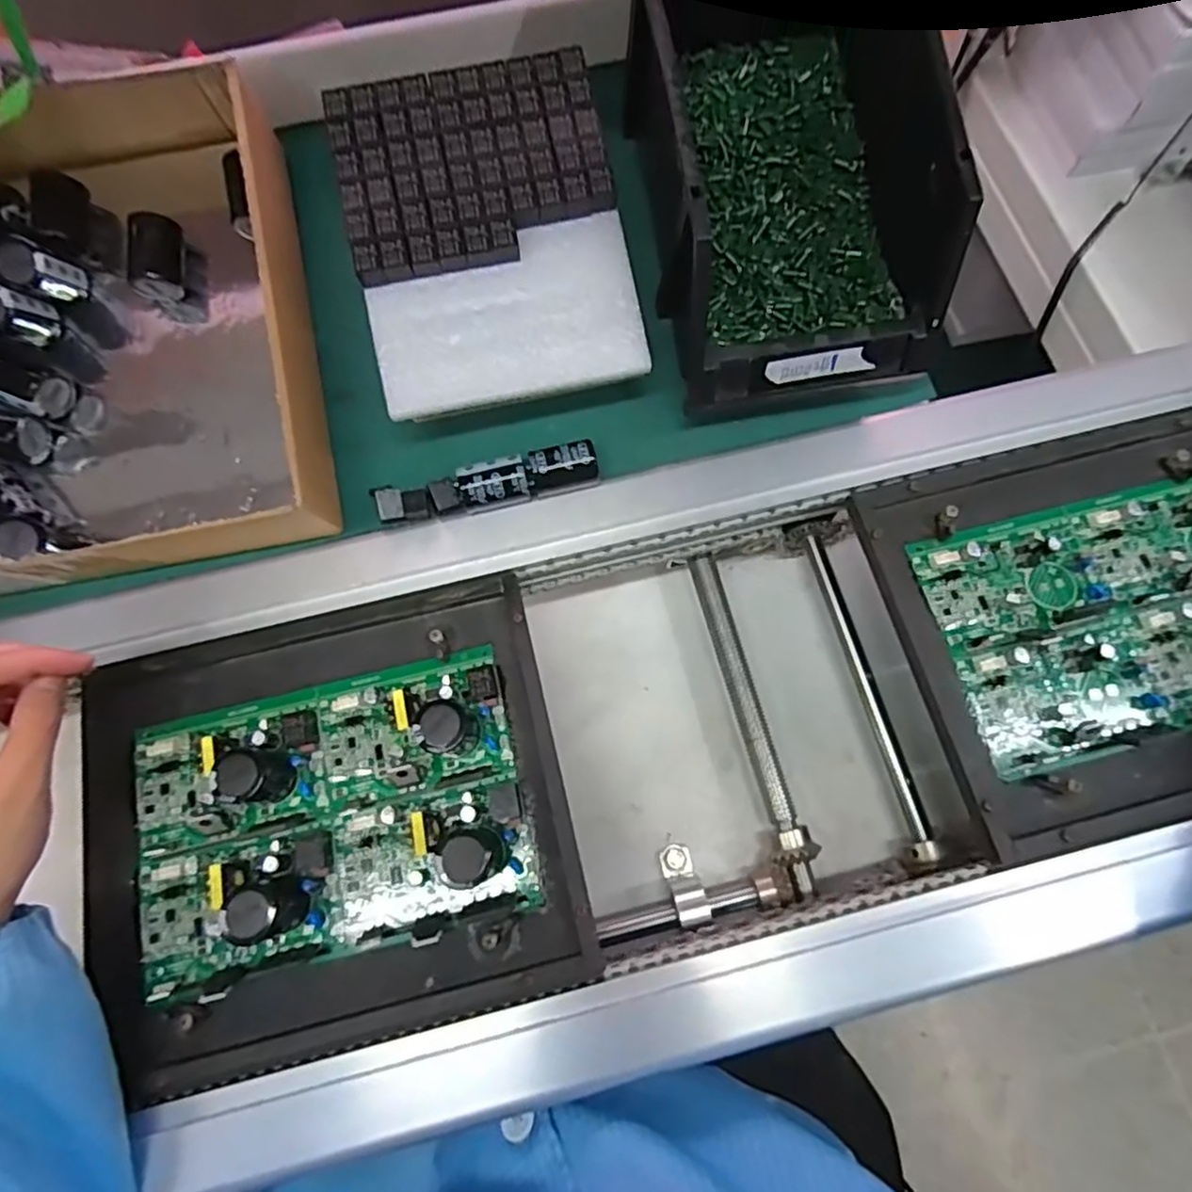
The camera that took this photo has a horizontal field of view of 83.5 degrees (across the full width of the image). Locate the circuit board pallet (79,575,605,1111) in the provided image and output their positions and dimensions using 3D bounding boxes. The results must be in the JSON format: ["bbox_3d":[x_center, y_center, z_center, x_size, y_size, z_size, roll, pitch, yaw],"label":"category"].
[{"bbox_3d":[-0.149,0.120,0.369,0.260,0.049,0.232,-15,73,-3],"label":"circuit board pallet"}]

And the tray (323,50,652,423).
[{"bbox_3d":[-0.062,-0.211,0.389,0.152,0.017,0.194,-12,91,-4],"label":"tray"}]

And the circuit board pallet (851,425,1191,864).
[{"bbox_3d":[0.317,0.014,0.408,0.251,0.019,0.228,-13,73,-3],"label":"circuit board pallet"}]

